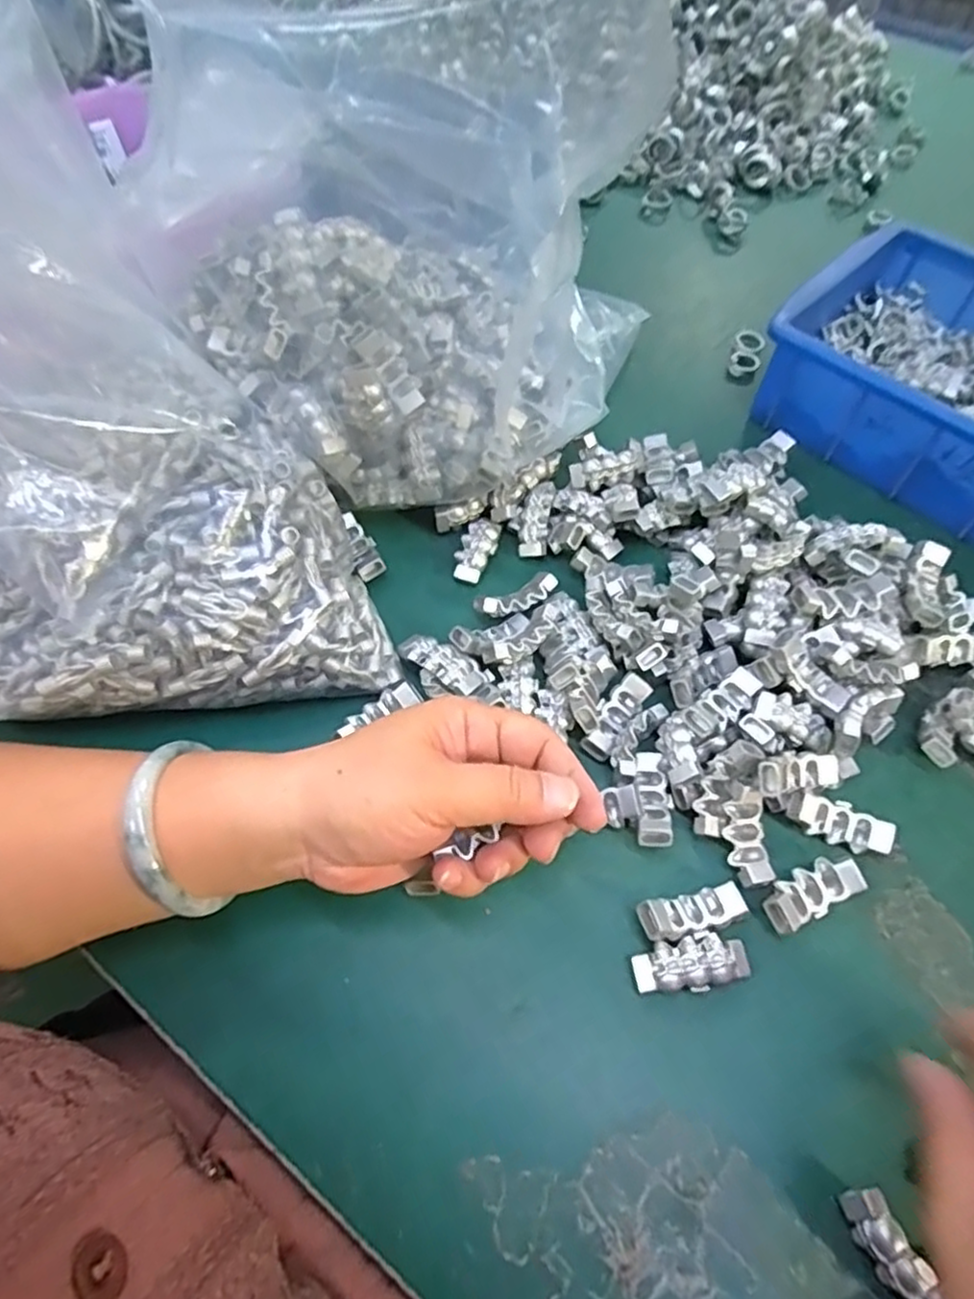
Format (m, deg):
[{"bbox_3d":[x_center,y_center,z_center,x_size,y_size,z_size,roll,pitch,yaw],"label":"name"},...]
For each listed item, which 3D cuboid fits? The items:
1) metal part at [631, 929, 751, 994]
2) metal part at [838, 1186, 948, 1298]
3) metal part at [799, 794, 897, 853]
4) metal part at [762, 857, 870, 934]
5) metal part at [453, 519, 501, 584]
[{"bbox_3d":[0.086,0.133,0.281,0.048,0.013,0.021,-10,61,-8],"label":"metal part"},{"bbox_3d":[0.143,0.213,0.233,0.012,0.018,0.039,-22,63,-14],"label":"metal part"},{"bbox_3d":[0.168,0.082,0.314,0.043,0.011,0.017,19,61,9],"label":"metal part"},{"bbox_3d":[0.143,0.109,0.296,0.045,0.016,0.020,-24,63,-15],"label":"metal part"},{"bbox_3d":[-0.006,-0.060,0.394,0.020,0.008,0.044,16,60,7],"label":"metal part"}]

